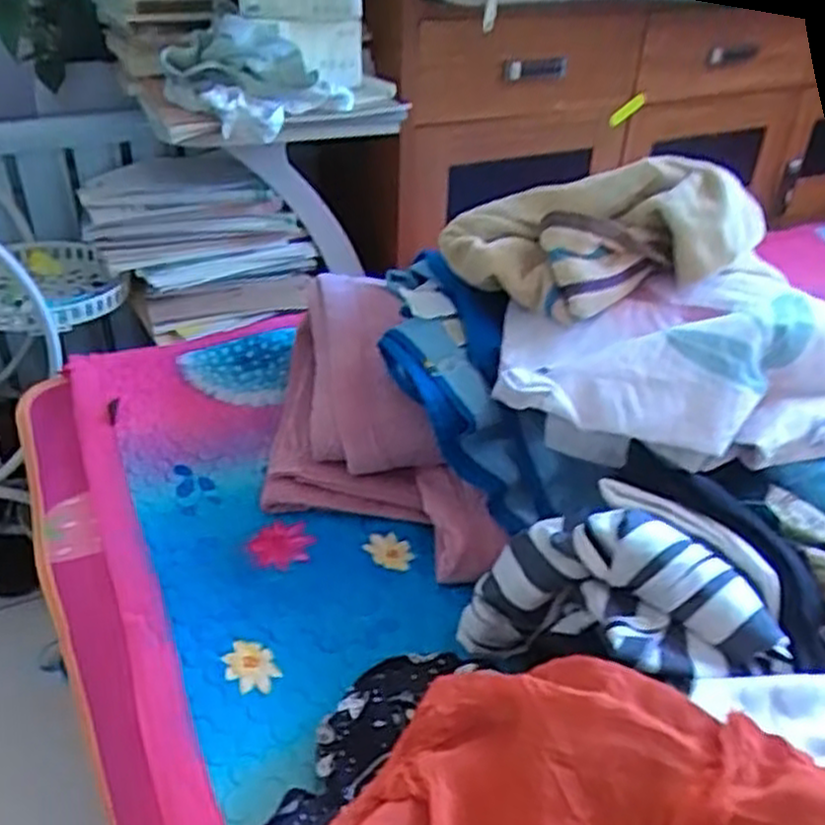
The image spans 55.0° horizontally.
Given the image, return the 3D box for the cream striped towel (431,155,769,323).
[{"bbox_3d":[0.179,-0.157,0.721,0.262,0.103,0.120,-10,36,-18],"label":"cream striped towel"}]

